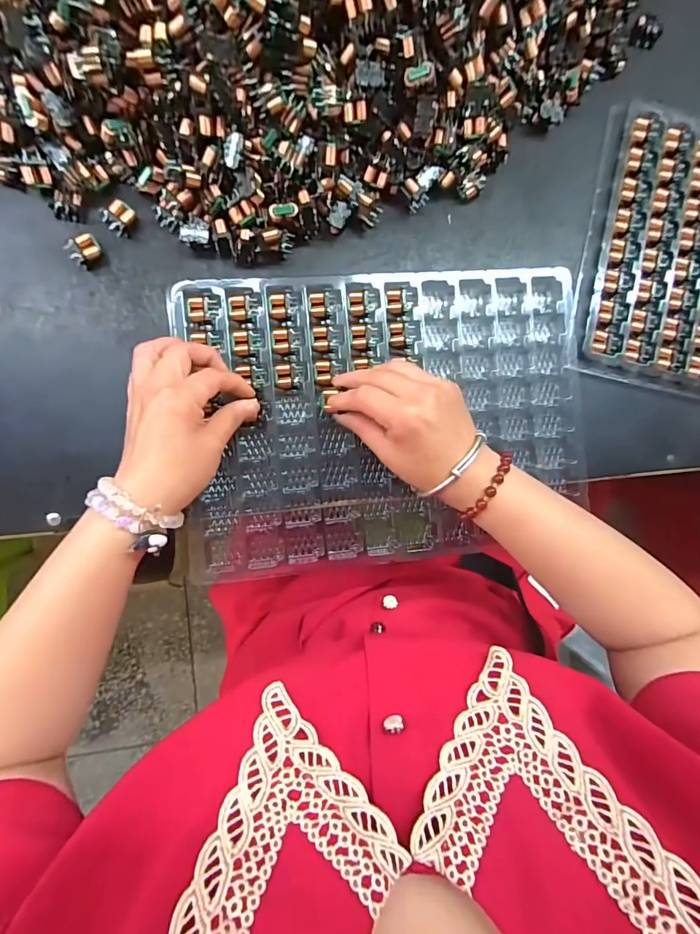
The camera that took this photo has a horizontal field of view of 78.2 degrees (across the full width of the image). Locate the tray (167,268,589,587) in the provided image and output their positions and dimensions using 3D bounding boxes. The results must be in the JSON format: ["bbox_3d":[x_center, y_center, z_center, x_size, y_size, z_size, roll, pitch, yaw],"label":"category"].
[{"bbox_3d":[0.034,-0.038,0.364,0.334,0.026,0.241,-4,96,-8],"label":"tray"}]

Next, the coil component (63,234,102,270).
[{"bbox_3d":[-0.206,-0.169,0.336,0.022,0.012,0.020,-33,95,-5],"label":"coil component"}]

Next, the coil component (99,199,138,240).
[{"bbox_3d":[-0.180,-0.195,0.339,0.021,0.012,0.024,44,87,-6],"label":"coil component"}]

